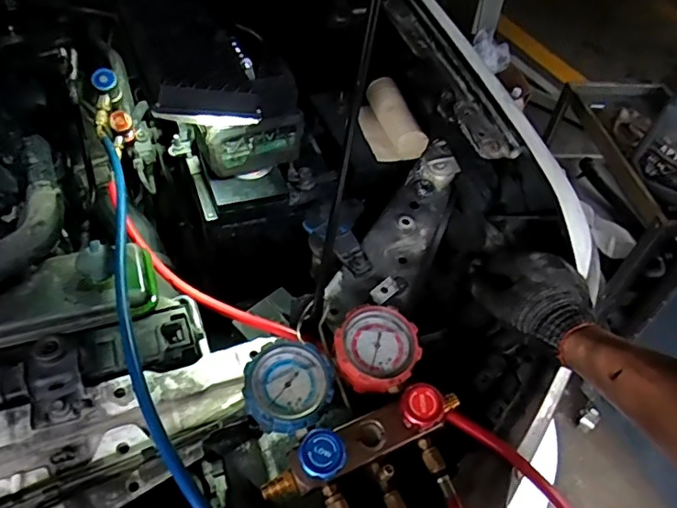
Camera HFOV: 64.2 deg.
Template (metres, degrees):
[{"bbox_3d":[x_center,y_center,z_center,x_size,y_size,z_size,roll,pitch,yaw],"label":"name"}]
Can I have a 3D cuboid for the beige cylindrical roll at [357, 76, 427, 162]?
[{"bbox_3d":[0.074,-0.183,0.760,0.043,0.074,0.137,12,49,-46],"label":"beige cylindrical roll"}]

